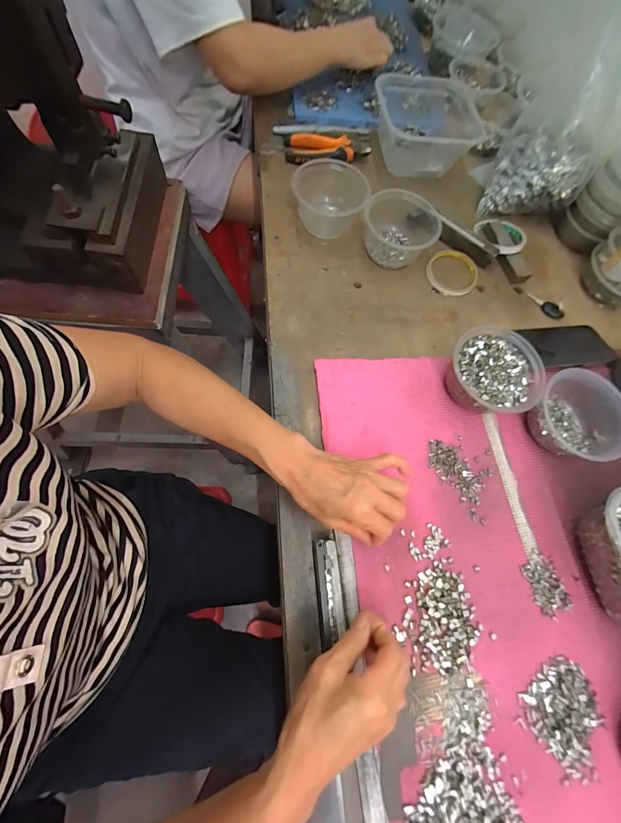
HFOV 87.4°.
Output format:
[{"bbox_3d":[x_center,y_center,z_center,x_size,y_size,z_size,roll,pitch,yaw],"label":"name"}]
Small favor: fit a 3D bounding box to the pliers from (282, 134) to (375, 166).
[{"bbox_3d":[0.031,-0.470,0.580,0.151,0.025,0.057,-4,71,-9],"label":"pliers"}]

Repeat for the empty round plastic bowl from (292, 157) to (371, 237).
[{"bbox_3d":[0.030,-0.326,0.507,0.102,0.065,0.106,2,70,-7],"label":"empty round plastic bowl"}]

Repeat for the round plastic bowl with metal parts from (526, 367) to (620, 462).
[{"bbox_3d":[0.337,0.008,0.413,0.096,0.067,0.104,2,70,-7],"label":"round plastic bowl with metal parts"}]

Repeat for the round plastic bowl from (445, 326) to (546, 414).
[{"bbox_3d":[0.235,-0.048,0.427,0.110,0.063,0.110,2,70,-7],"label":"round plastic bowl"}]

